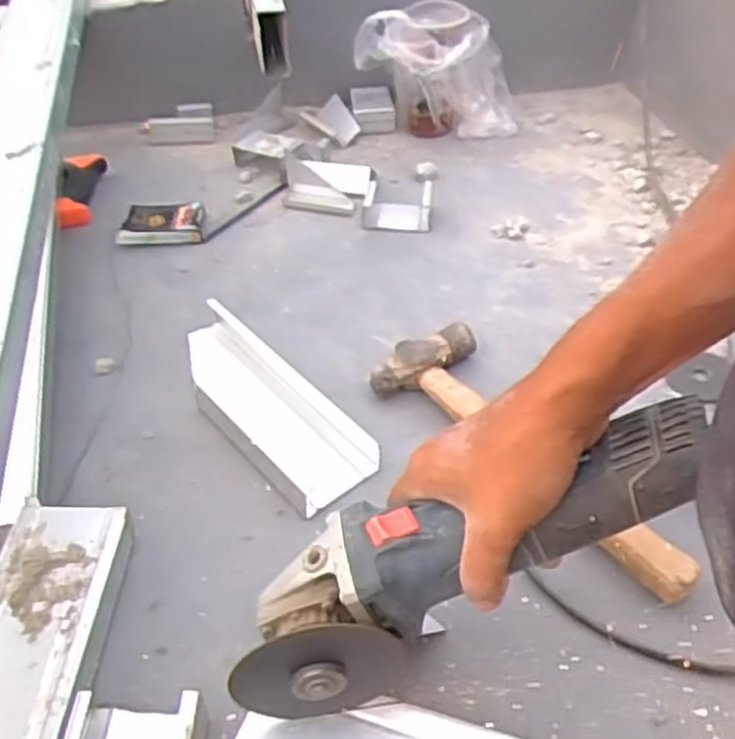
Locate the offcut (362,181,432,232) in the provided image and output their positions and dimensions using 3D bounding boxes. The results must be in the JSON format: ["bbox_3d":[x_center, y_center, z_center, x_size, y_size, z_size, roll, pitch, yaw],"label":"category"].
[{"bbox_3d":[0.034,-0.189,0.888,0.076,0.033,0.065,1,43,1],"label":"offcut"}]

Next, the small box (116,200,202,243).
[{"bbox_3d":[-0.230,-0.163,0.865,0.092,0.013,0.073,-7,43,-8],"label":"small box"}]

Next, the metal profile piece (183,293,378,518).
[{"bbox_3d":[-0.091,0.022,0.668,0.091,0.027,0.236,-26,49,-26],"label":"metal profile piece"}]

